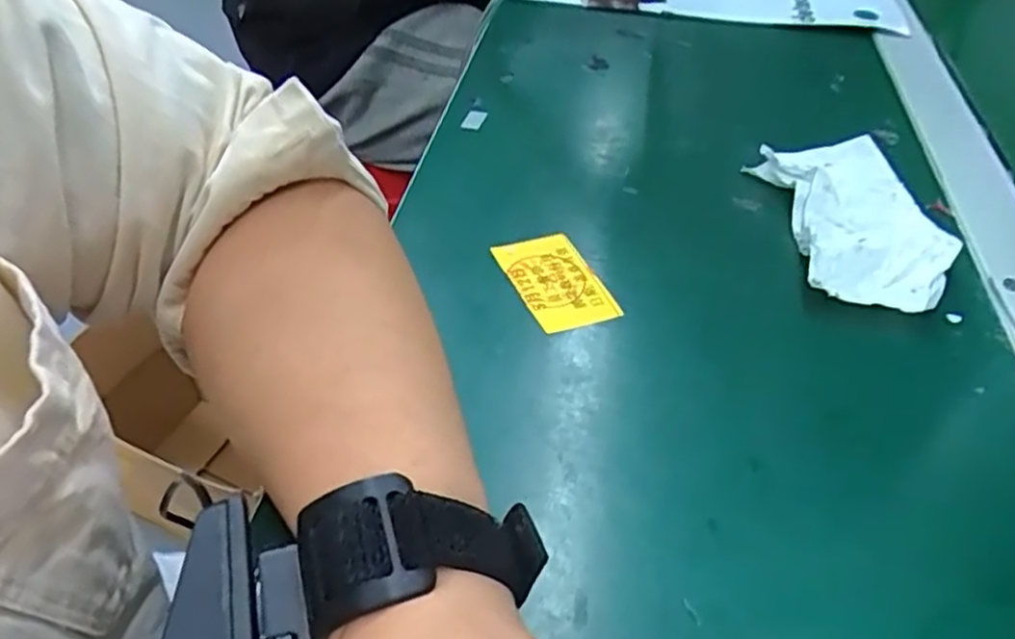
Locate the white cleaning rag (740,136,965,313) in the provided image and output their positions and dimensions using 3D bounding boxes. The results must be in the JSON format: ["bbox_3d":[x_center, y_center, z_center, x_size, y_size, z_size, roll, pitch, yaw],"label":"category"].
[{"bbox_3d":[0.175,-0.051,0.373,0.071,0.027,0.117,2,44,0],"label":"white cleaning rag"}]

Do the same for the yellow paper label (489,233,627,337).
[{"bbox_3d":[0.023,-0.019,0.349,0.036,0.004,0.062,-19,50,-15],"label":"yellow paper label"}]

